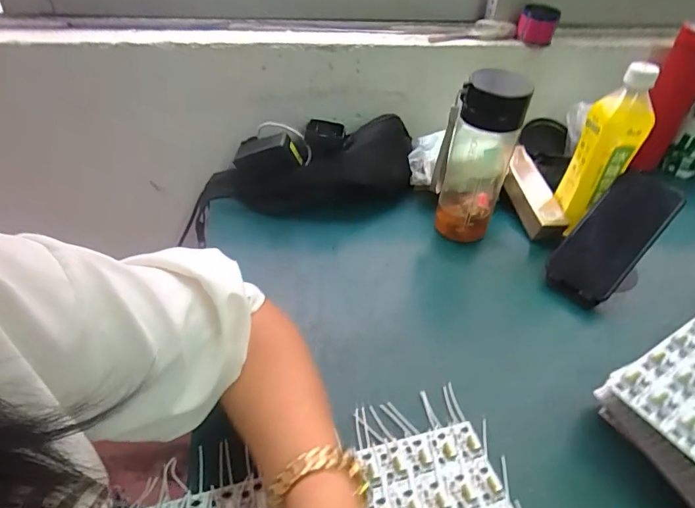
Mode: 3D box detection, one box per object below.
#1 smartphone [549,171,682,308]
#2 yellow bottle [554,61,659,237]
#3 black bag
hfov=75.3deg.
[{"bbox_3d":[0.308,-0.022,0.526,0.174,0.013,0.080,-47,41,-4],"label":"smartphone"},{"bbox_3d":[0.307,-0.122,0.536,0.050,0.186,0.057,-1,44,-6],"label":"yellow bottle"},{"bbox_3d":[-0.053,-0.127,0.643,0.299,0.096,0.140,-5,41,-11],"label":"black bag"}]

